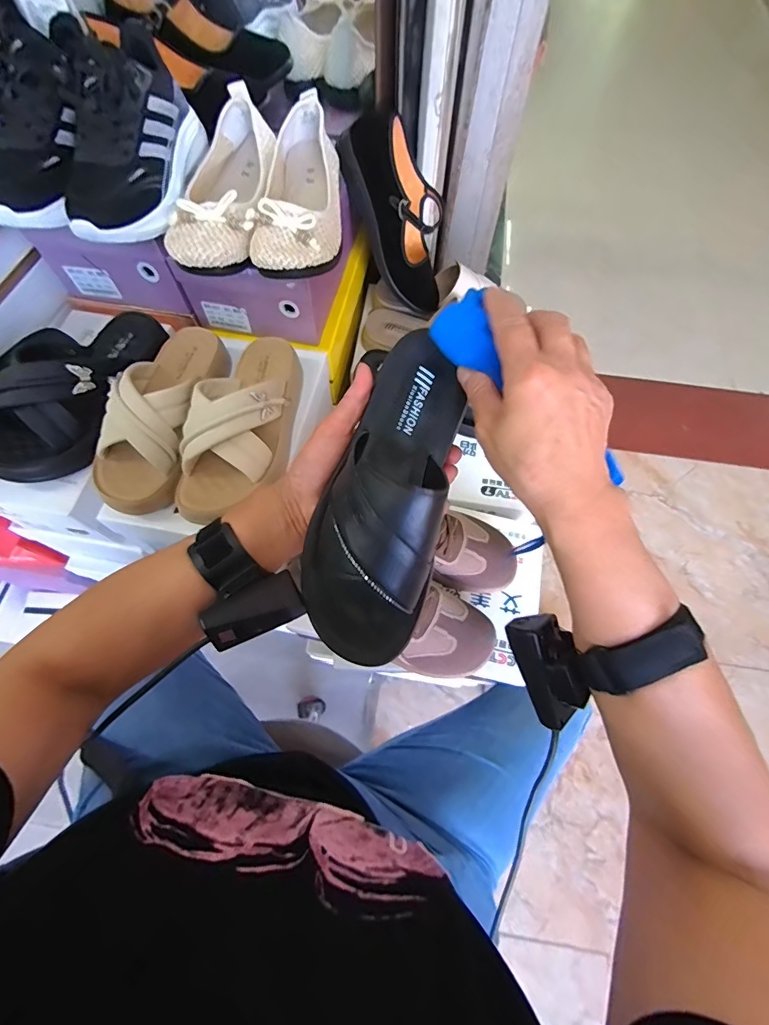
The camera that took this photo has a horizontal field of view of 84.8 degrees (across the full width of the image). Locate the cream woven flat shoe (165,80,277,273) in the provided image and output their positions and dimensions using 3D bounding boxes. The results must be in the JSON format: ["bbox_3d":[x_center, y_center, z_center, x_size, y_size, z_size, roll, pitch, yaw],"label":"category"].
[{"bbox_3d":[-0.182,-0.373,0.477,0.095,0.068,0.234,-1,66,-1],"label":"cream woven flat shoe"}]

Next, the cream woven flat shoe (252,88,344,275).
[{"bbox_3d":[-0.093,-0.368,0.479,0.082,0.068,0.243,1,66,0],"label":"cream woven flat shoe"}]

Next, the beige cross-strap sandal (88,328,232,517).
[{"bbox_3d":[-0.250,-0.121,0.465,0.087,0.072,0.237,8,66,3],"label":"beige cross-strap sandal"}]

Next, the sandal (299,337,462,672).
[{"bbox_3d":[0.000,-0.018,0.282,0.085,0.061,0.229,15,82,6],"label":"sandal"}]

